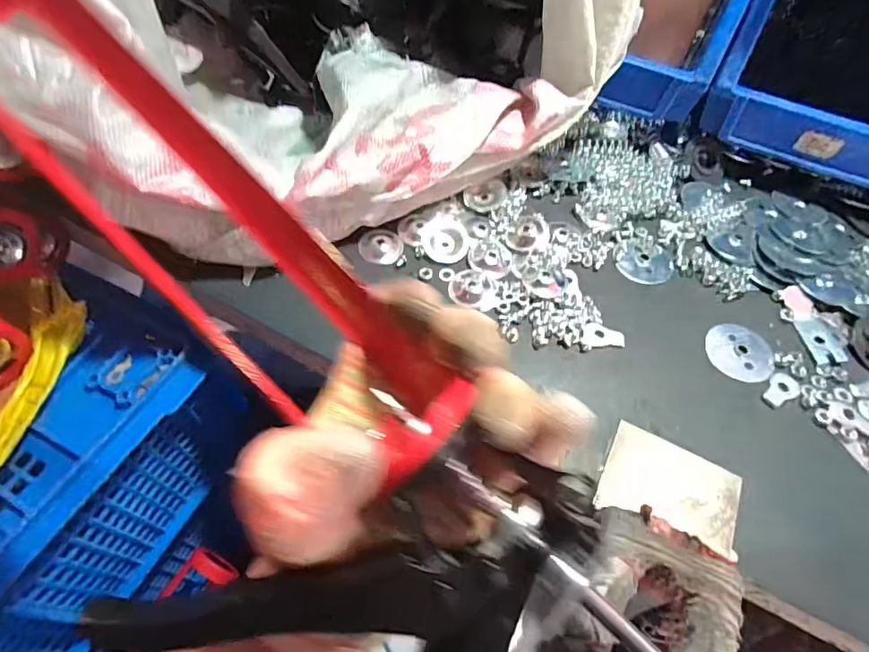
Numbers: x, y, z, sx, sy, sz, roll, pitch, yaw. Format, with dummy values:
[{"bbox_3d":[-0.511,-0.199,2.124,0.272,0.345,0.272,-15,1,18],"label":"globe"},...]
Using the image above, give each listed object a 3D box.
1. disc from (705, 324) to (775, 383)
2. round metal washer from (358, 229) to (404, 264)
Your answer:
[{"bbox_3d":[0.213,0.018,0.355,0.044,0.004,0.042,2,56,-3],"label":"disc"},{"bbox_3d":[-0.041,-0.062,0.389,0.032,0.004,0.034,2,56,-3],"label":"round metal washer"}]

